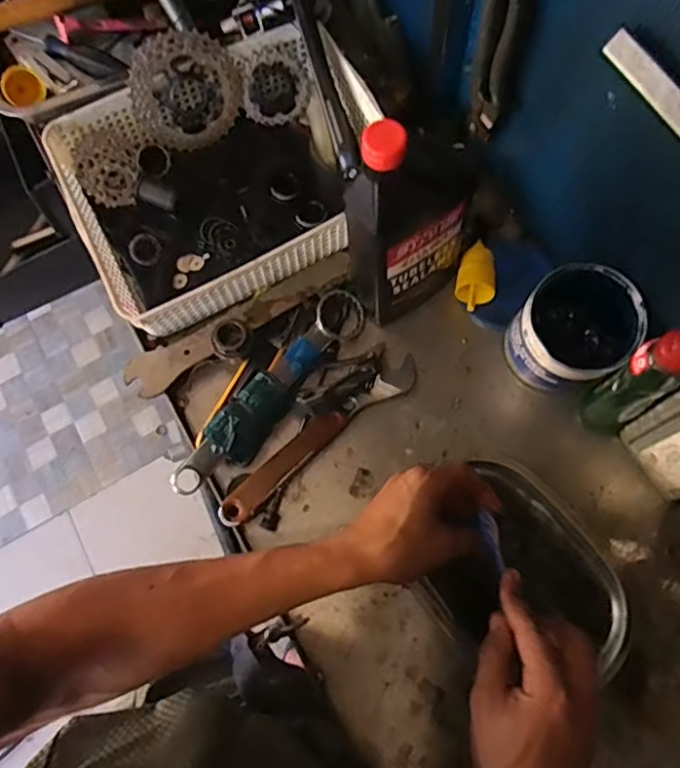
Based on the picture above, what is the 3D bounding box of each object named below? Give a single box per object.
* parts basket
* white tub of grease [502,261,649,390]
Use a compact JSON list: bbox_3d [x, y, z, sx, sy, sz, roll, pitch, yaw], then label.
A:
[{"bbox_3d":[-0.124,-0.227,0.628,0.313,0.096,0.255,-27,73,-6],"label":"parts basket"},{"bbox_3d":[0.227,-0.051,0.562,0.121,0.099,0.102,-36,74,-9],"label":"white tub of grease"}]

